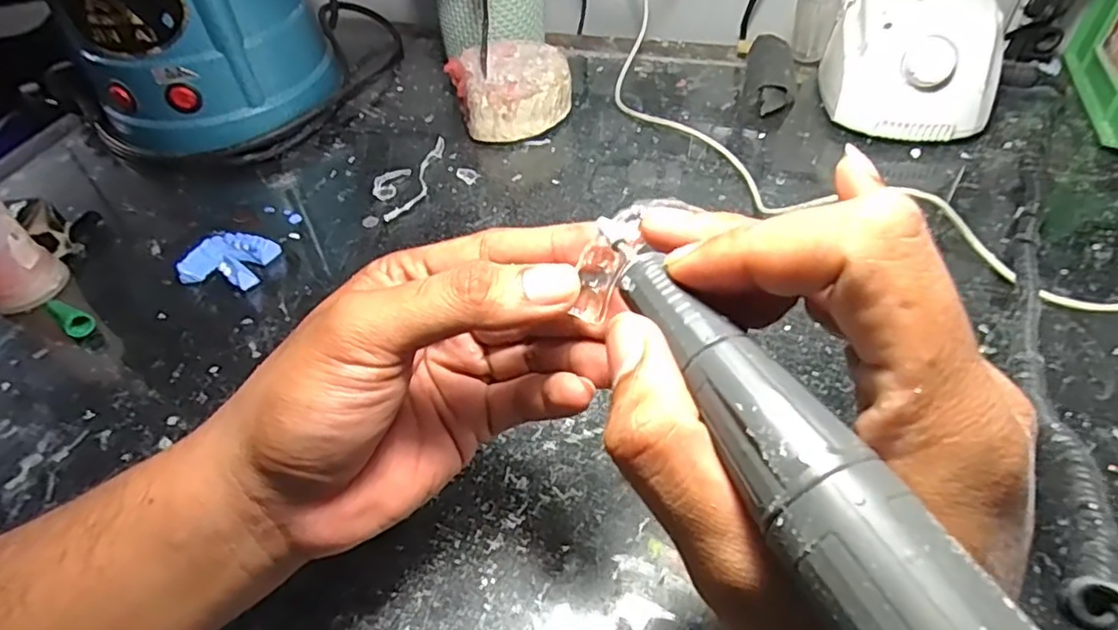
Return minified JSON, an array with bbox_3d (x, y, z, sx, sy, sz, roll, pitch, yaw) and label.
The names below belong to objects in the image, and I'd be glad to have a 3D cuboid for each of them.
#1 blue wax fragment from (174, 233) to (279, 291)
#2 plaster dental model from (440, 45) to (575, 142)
[{"bbox_3d":[-0.202,-0.034,0.388,0.049,0.015,0.038,9,49,12],"label":"blue wax fragment"},{"bbox_3d":[-0.035,-0.170,0.483,0.081,0.041,0.078,-2,48,2],"label":"plaster dental model"}]

